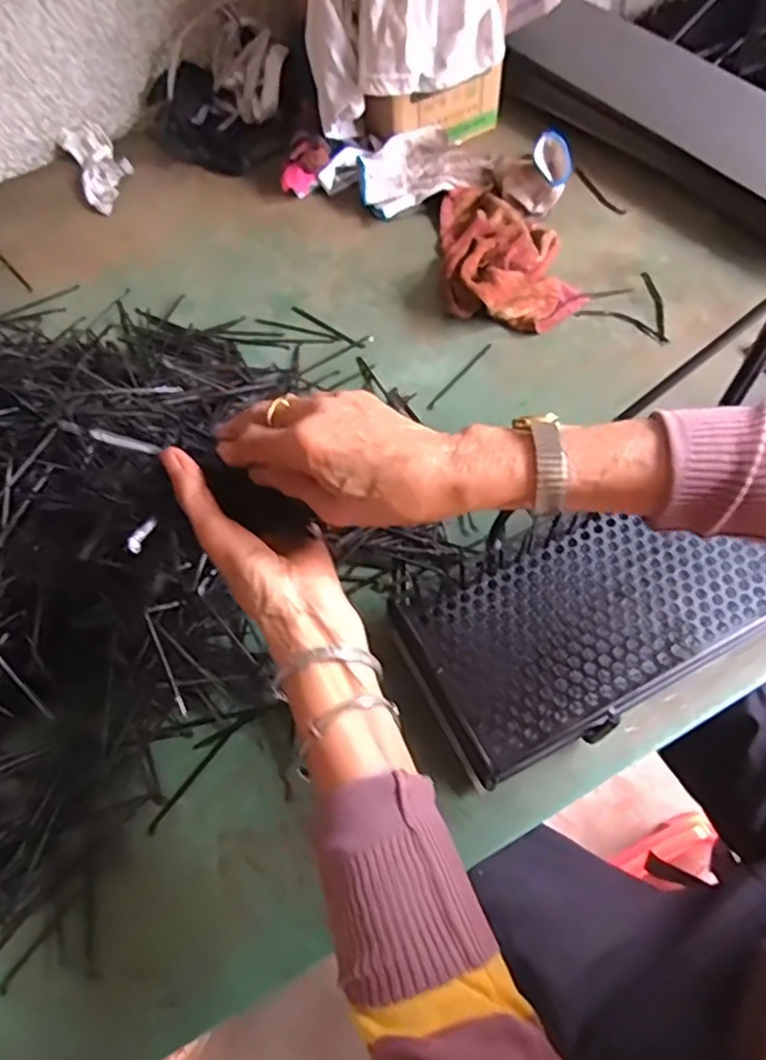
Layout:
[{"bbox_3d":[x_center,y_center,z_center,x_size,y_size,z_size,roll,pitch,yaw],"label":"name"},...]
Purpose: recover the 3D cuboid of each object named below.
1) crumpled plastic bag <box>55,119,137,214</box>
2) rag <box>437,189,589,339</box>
[{"bbox_3d":[-0.391,-0.504,0.864,0.071,0.026,0.172,-27,63,-12],"label":"crumpled plastic bag"},{"bbox_3d":[0.147,-0.323,0.726,0.154,0.054,0.223,-1,61,2],"label":"rag"}]

